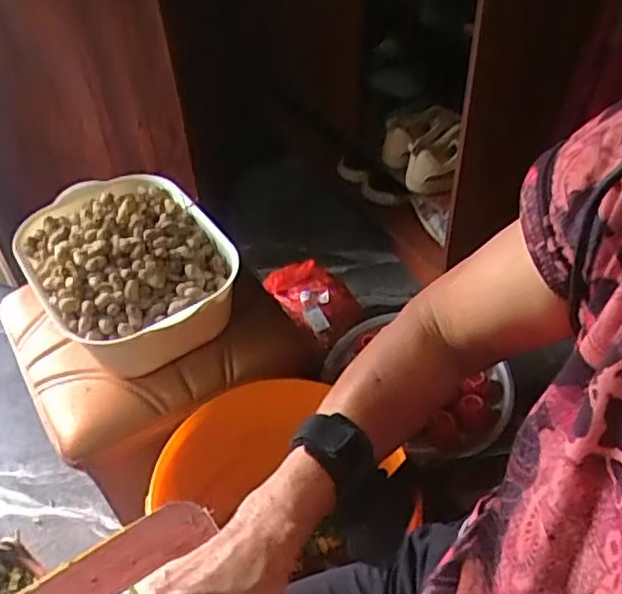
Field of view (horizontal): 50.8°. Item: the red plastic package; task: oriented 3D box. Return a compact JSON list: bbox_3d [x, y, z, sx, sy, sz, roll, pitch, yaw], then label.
[{"bbox_3d":[0.013,-0.006,1.389,0.145,0.064,0.236,-24,48,-20],"label":"red plastic package"}]

